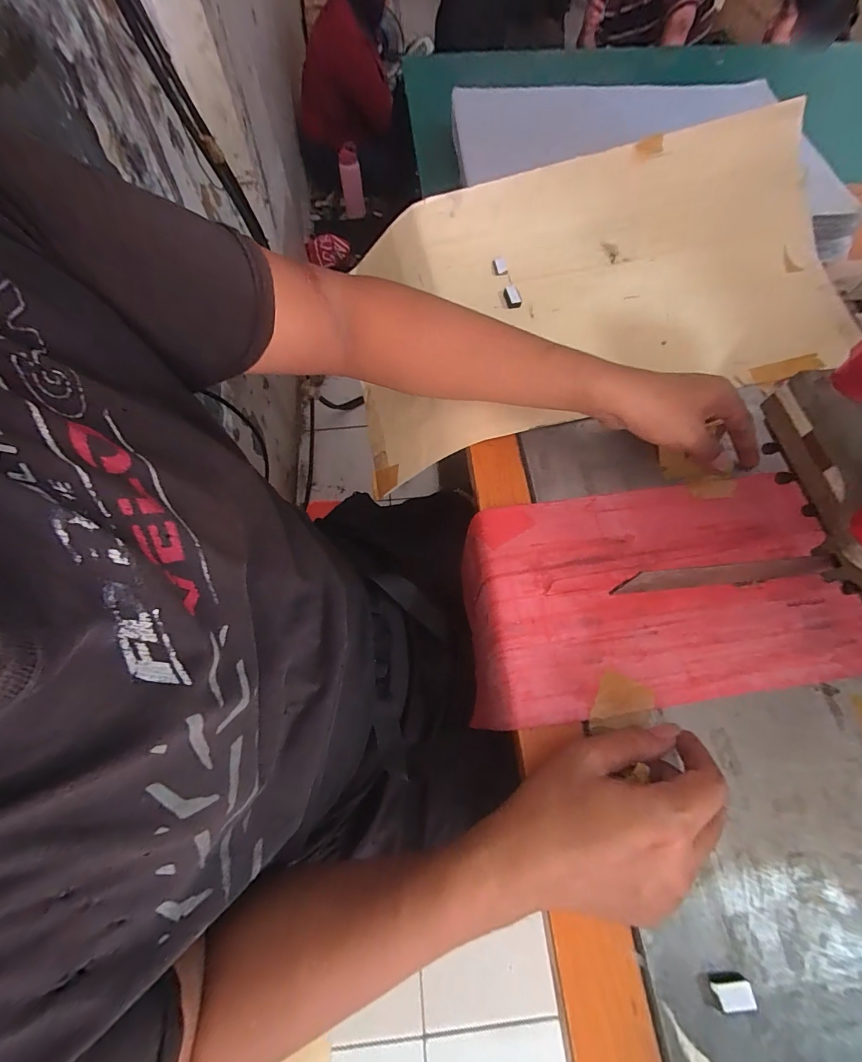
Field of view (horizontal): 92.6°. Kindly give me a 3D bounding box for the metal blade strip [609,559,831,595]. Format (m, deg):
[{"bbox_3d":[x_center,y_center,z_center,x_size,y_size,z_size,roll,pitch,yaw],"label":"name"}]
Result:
[{"bbox_3d":[0.209,0.034,0.299,0.142,0.041,0.005,-6,61,4],"label":"metal blade strip"}]

